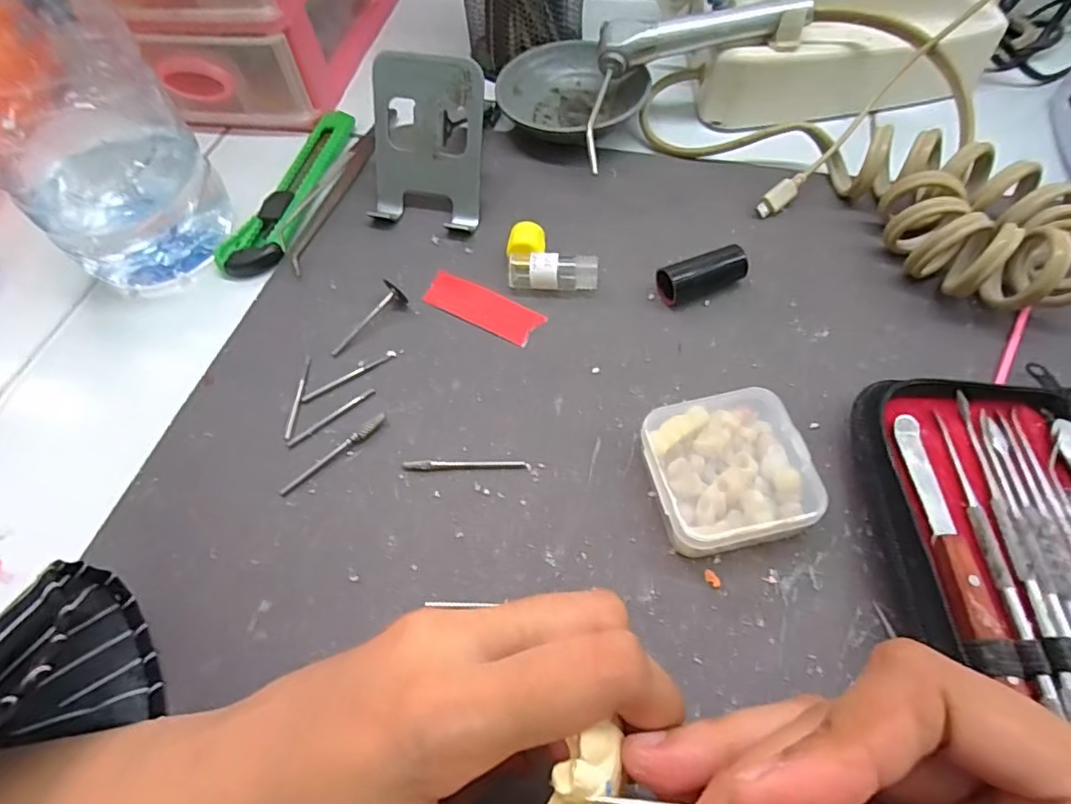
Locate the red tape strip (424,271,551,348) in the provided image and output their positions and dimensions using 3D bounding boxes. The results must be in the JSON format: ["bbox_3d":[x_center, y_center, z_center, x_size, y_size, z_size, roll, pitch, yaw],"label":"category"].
[{"bbox_3d":[-0.026,-0.047,0.277,0.060,0.004,0.021,27,65,19],"label":"red tape strip"}]

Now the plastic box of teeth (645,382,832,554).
[{"bbox_3d":[0.071,0.026,0.216,0.056,0.020,0.055,-10,59,-2],"label":"plastic box of teeth"}]

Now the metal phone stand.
[{"bbox_3d":[-0.057,-0.133,0.294,0.059,0.065,0.047,11,60,11],"label":"metal phone stand"}]

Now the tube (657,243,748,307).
[{"bbox_3d":[0.078,-0.059,0.268,0.040,0.018,0.015,-19,59,-7],"label":"tube"}]

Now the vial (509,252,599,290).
[{"bbox_3d":[0.008,-0.062,0.275,0.042,0.017,0.014,5,60,8],"label":"vial"}]

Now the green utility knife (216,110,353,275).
[{"bbox_3d":[-0.138,-0.124,0.329,0.030,0.008,0.134,12,61,12],"label":"green utility knife"}]

